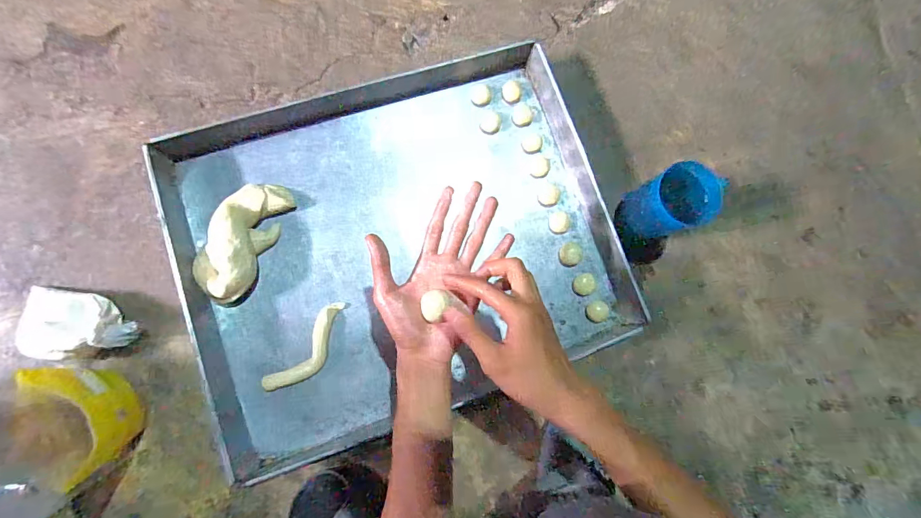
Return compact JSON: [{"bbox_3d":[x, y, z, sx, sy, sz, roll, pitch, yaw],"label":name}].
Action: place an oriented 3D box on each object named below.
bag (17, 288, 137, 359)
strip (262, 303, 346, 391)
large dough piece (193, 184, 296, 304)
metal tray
[{"bbox_3d":[-0.421,0.071,0.443,0.124,0.063,0.066,9,84,-6],"label":"bag"},{"bbox_3d":[-0.181,0.110,0.495,0.043,0.019,0.125,39,82,-2],"label":"strip"},{"bbox_3d":[-0.264,-0.027,0.489,0.063,0.039,0.148,24,83,-4],"label":"large dough piece"},{"bbox_3d":[-0.073,-0.020,0.537,0.539,0.062,0.430,-18,87,-8],"label":"metal tray"}]

